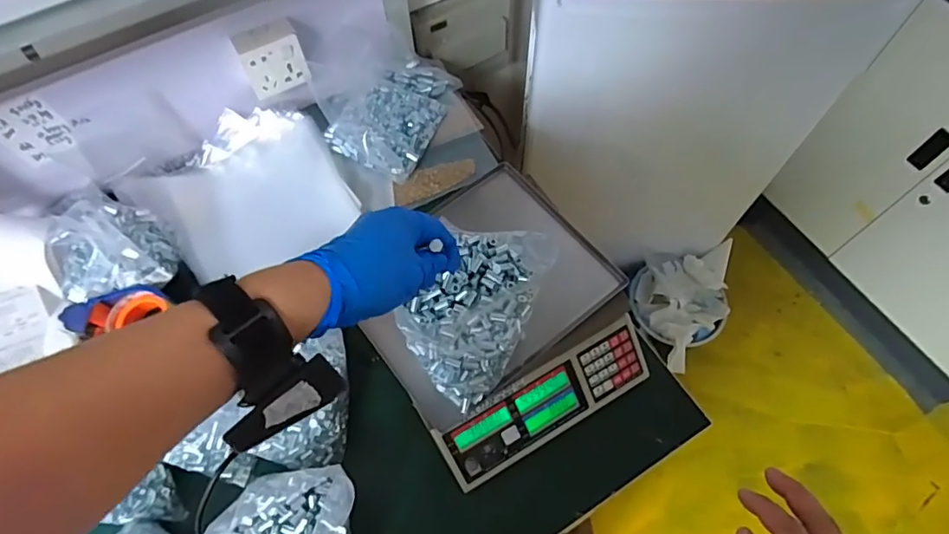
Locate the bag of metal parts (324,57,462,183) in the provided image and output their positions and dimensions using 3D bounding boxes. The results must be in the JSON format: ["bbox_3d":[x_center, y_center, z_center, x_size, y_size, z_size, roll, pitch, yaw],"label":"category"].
[{"bbox_3d":[-0.128,-0.264,0.872,0.165,0.049,0.239,24,67,13],"label":"bag of metal parts"}]

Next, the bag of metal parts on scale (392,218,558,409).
[{"bbox_3d":[-0.003,0.046,0.569,0.117,0.082,0.174,21,66,11],"label":"bag of metal parts on scale"}]

